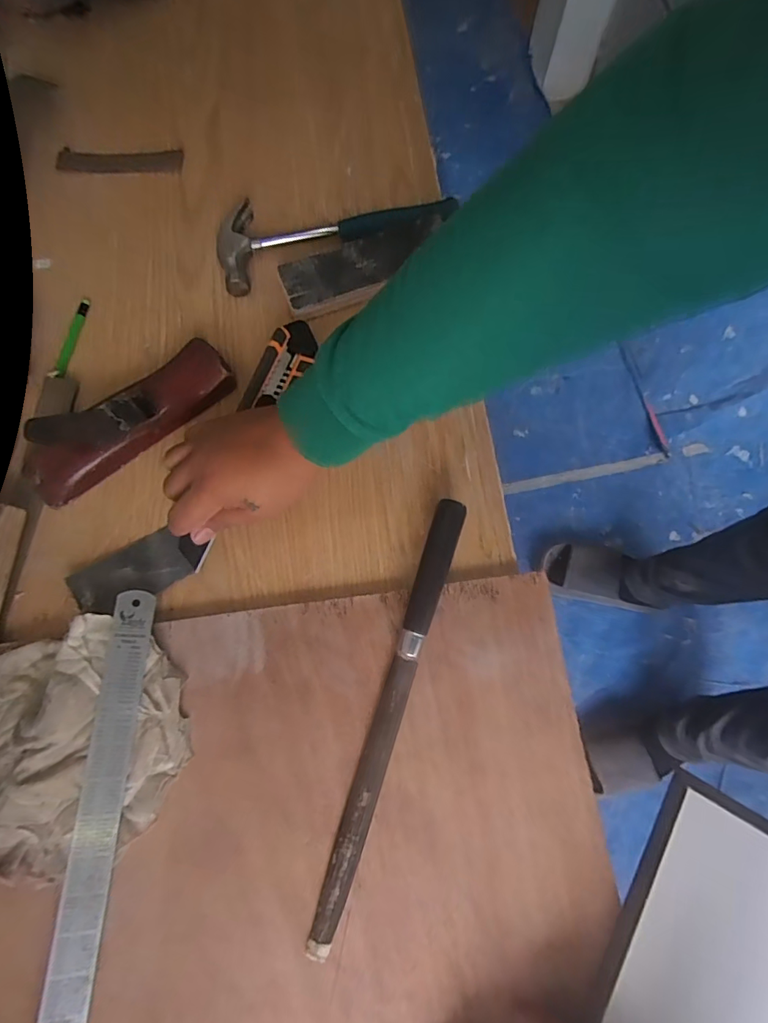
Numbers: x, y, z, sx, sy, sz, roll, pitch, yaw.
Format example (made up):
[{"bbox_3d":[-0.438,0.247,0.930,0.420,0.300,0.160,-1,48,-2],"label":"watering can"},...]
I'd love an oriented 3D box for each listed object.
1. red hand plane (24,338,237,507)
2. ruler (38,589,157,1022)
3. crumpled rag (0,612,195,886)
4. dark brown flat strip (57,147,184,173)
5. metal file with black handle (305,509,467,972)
[{"bbox_3d":[-0.225,-0.088,0.417,0.189,0.063,0.054,-35,76,-10],"label":"red hand plane"},{"bbox_3d":[-0.202,0.223,0.335,0.028,0.008,0.324,9,74,-22],"label":"ruler"},{"bbox_3d":[-0.235,0.168,0.347,0.170,0.036,0.157,-19,74,-5],"label":"crumpled rag"},{"bbox_3d":[-0.298,-0.397,0.544,0.138,0.006,0.029,0,73,1],"label":"dark brown flat strip"},{"bbox_3d":[0.007,0.144,0.357,0.023,0.022,0.321,17,74,6],"label":"metal file with black handle"}]

